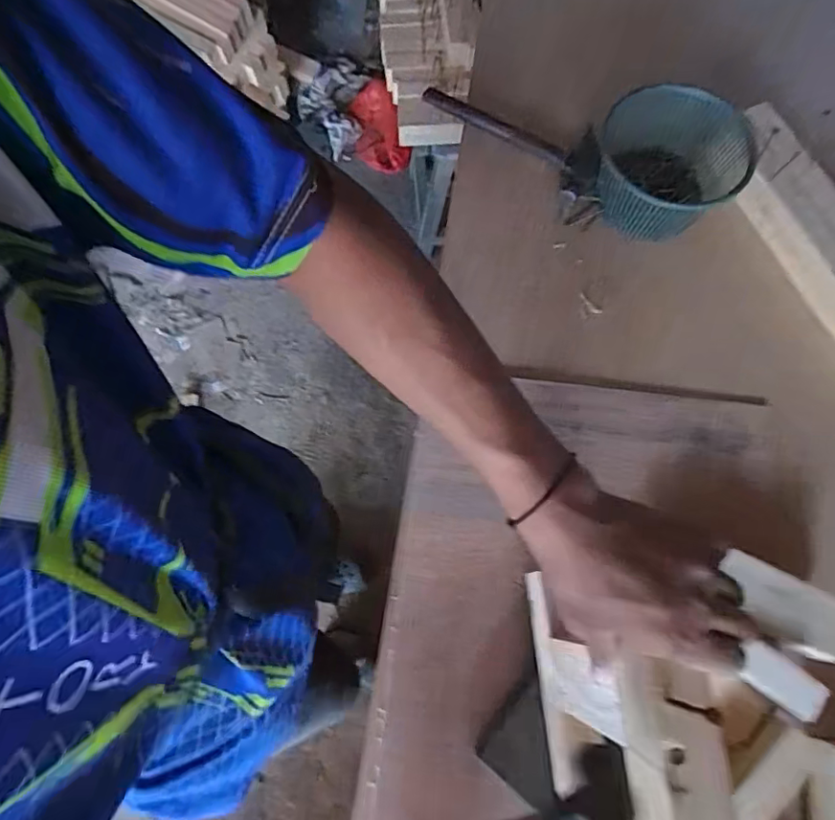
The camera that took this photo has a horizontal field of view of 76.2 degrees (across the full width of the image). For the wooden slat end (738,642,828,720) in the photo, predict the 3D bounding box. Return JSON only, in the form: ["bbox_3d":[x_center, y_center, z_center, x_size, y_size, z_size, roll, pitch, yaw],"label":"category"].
[{"bbox_3d":[0.364,0.271,0.535,0.081,0.010,0.042,37,102,12],"label":"wooden slat end"}]

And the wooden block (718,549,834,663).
[{"bbox_3d":[0.388,0.209,0.568,0.129,0.032,0.065,25,74,6],"label":"wooden block"}]

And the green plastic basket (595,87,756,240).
[{"bbox_3d":[0.315,-0.313,0.705,0.186,0.117,0.158,32,75,8],"label":"green plastic basket"}]

